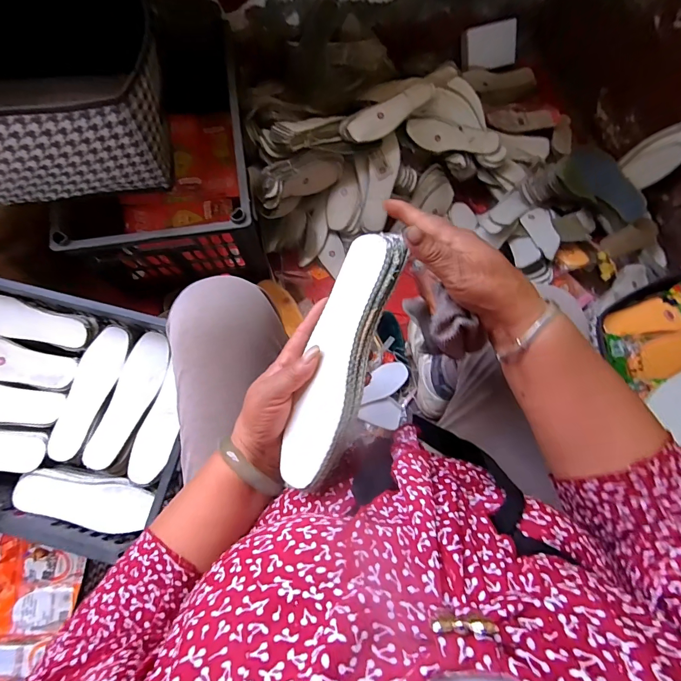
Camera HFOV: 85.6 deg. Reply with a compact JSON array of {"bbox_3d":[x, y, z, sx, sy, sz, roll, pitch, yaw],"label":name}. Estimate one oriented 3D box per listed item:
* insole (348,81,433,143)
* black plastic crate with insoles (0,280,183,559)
[{"bbox_3d":[0.121,-0.511,0.820,0.229,0.024,0.077,-32,81,-7],"label":"insole"},{"bbox_3d":[-0.487,0.102,0.611,0.452,0.170,0.346,12,79,1],"label":"black plastic crate with insoles"}]

